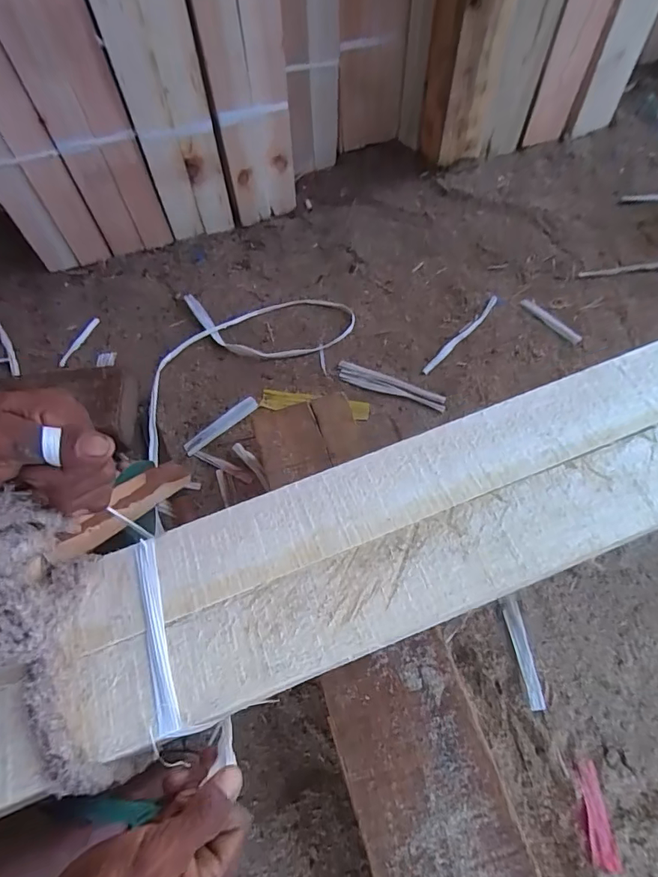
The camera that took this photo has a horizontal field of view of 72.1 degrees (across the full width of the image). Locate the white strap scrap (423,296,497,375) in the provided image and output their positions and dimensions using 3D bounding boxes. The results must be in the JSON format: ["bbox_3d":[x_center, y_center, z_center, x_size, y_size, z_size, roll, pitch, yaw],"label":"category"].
[{"bbox_3d":[0.212,-0.164,0.720,0.016,0.019,0.184,41,70,19],"label":"white strap scrap"}]

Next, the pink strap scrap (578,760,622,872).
[{"bbox_3d":[0.238,0.332,0.401,0.022,0.005,0.074,7,47,4],"label":"pink strap scrap"}]

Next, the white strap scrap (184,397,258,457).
[{"bbox_3d":[-0.163,-0.020,0.684,0.126,0.005,0.028,-38,65,-14],"label":"white strap scrap"}]

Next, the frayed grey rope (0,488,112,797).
[{"bbox_3d":[-0.186,0.125,0.286,0.062,0.069,0.193,-20,85,-9],"label":"frayed grey rope"}]

